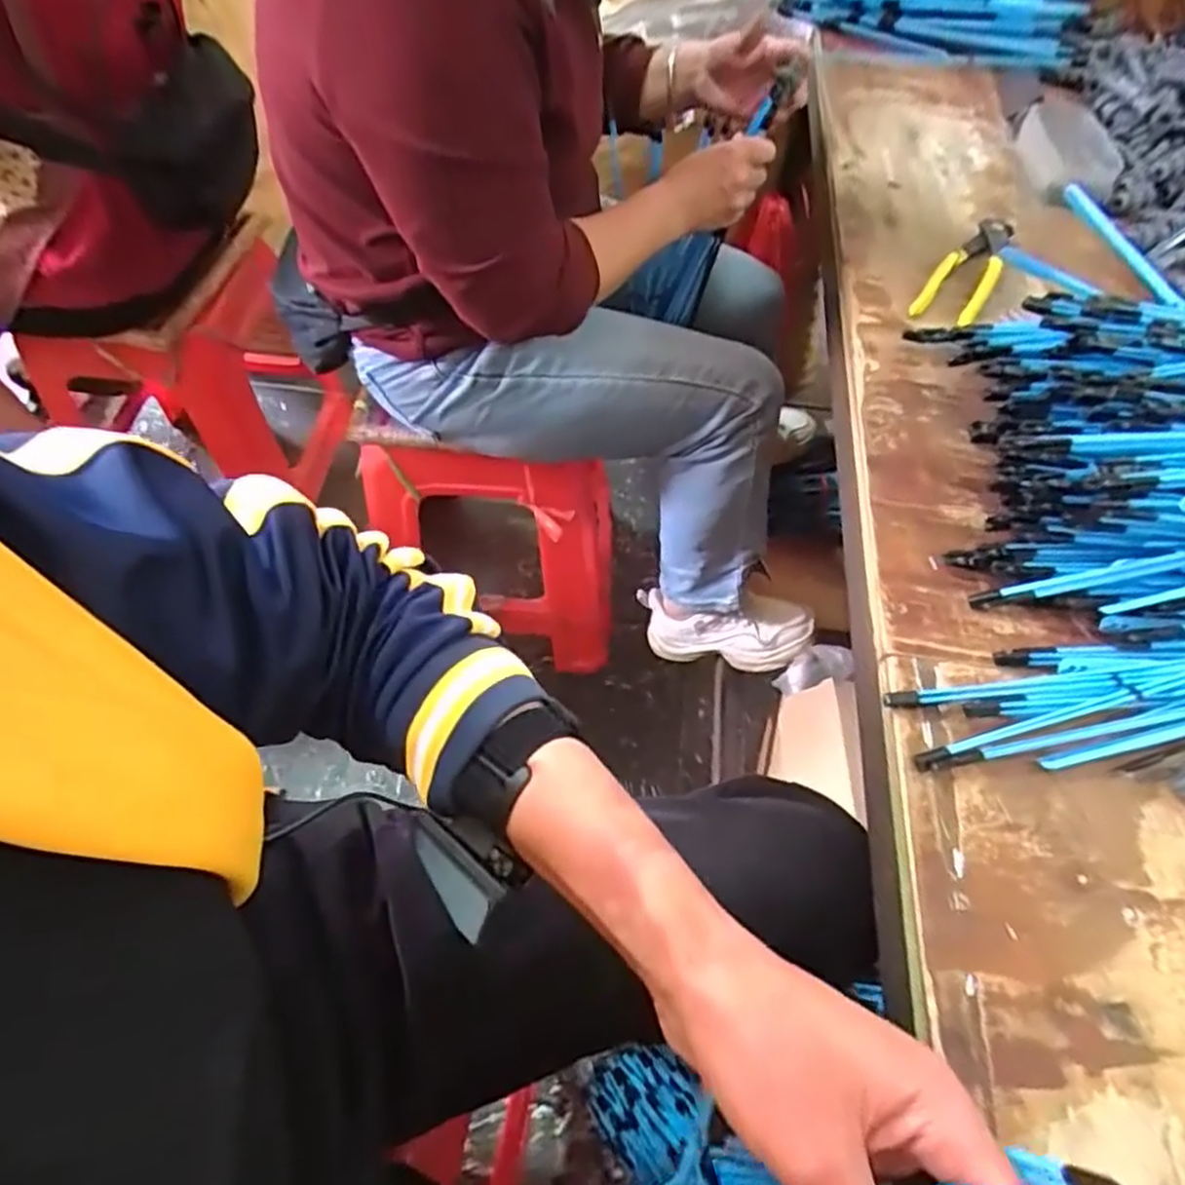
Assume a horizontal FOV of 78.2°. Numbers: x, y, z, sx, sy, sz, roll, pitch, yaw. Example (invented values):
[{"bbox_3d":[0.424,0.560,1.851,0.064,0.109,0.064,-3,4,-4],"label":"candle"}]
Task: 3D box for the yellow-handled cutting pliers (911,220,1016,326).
[{"bbox_3d":[0.322,-0.277,0.624,0.047,0.012,0.177,29,61,15],"label":"yellow-handled cutting pliers"}]

